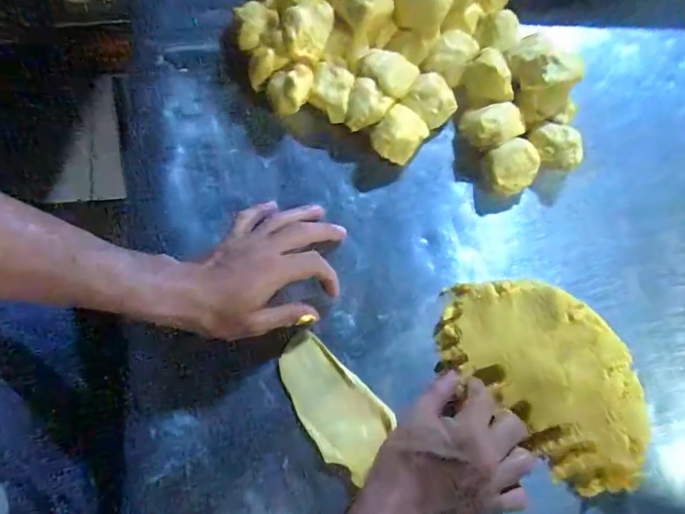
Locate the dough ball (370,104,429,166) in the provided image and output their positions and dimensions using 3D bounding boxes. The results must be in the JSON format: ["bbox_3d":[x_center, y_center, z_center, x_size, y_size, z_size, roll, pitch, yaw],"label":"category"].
[{"bbox_3d":[0.057,-0.125,0.467,0.045,0.043,0.053,41,78,8],"label":"dough ball"}]

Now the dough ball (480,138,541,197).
[{"bbox_3d":[0.172,-0.089,0.468,0.056,0.038,0.048,-18,77,-6],"label":"dough ball"}]

